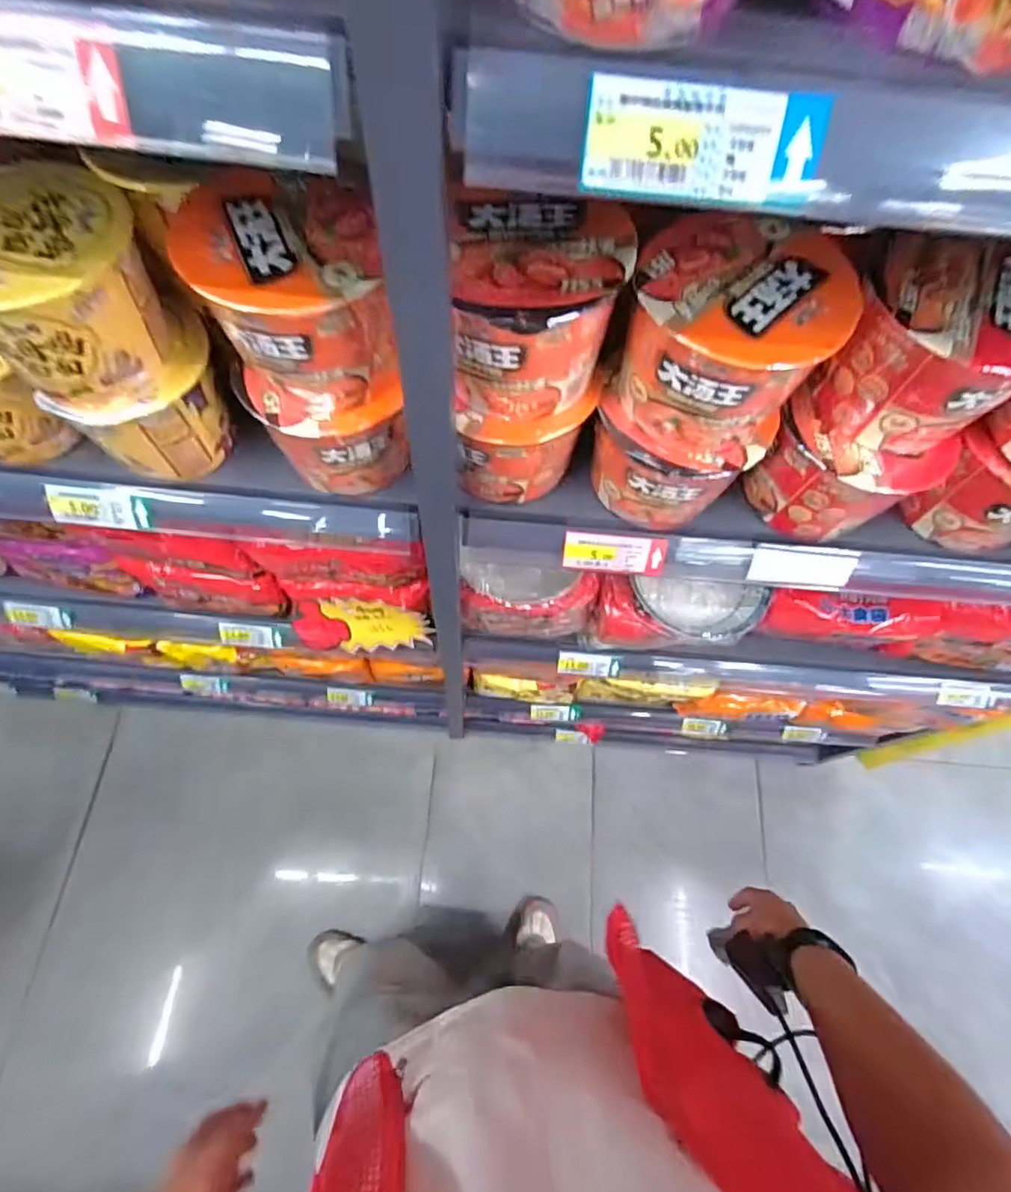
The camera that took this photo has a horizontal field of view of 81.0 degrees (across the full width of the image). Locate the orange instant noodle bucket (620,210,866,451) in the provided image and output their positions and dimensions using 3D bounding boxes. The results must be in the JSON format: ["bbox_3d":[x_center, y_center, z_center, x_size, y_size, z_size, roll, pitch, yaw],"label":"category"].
[{"bbox_3d":[0.154,-0.180,0.421,0.131,0.100,0.126,1,66,-3],"label":"orange instant noodle bucket"}]

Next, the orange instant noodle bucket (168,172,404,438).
[{"bbox_3d":[-0.146,-0.197,0.419,0.112,0.122,0.109,1,66,-3],"label":"orange instant noodle bucket"}]

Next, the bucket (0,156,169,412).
[{"bbox_3d":[-0.307,-0.206,0.410,0.125,0.104,0.117,1,66,-3],"label":"bucket"}]

